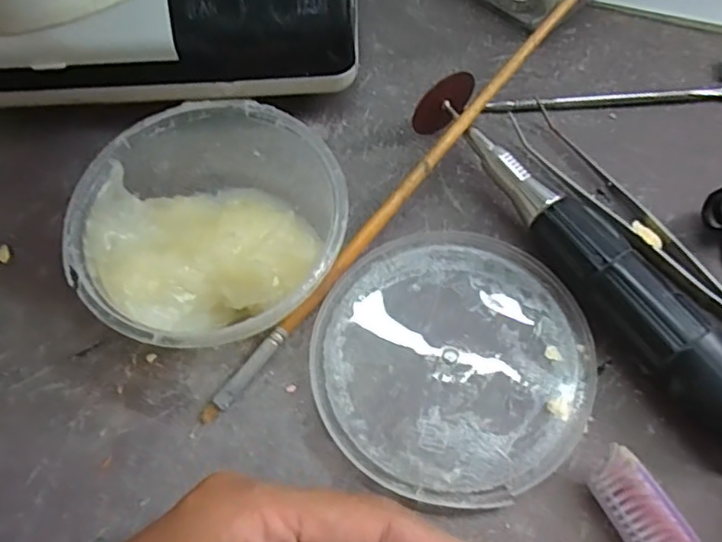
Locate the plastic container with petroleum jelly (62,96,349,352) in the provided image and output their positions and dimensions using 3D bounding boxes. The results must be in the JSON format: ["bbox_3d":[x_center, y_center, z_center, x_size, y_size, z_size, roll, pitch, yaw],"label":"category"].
[{"bbox_3d":[-0.059,-0.023,0.244,0.097,0.042,0.116,-12,65,-3],"label":"plastic container with petroleum jelly"}]

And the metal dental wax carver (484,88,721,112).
[{"bbox_3d":[0.126,-0.082,0.283,0.134,0.007,0.012,-5,64,0],"label":"metal dental wax carver"}]

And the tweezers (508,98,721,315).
[{"bbox_3d":[0.115,-0.019,0.252,0.020,0.009,0.140,-33,68,-13],"label":"tweezers"}]

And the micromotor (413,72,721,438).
[{"bbox_3d":[0.083,-0.010,0.238,0.027,0.028,0.178,-31,67,-12],"label":"micromotor"}]

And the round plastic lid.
[{"bbox_3d":[0.035,0.032,0.234,0.101,0.005,0.105,-1,65,2],"label":"round plastic lid"}]

